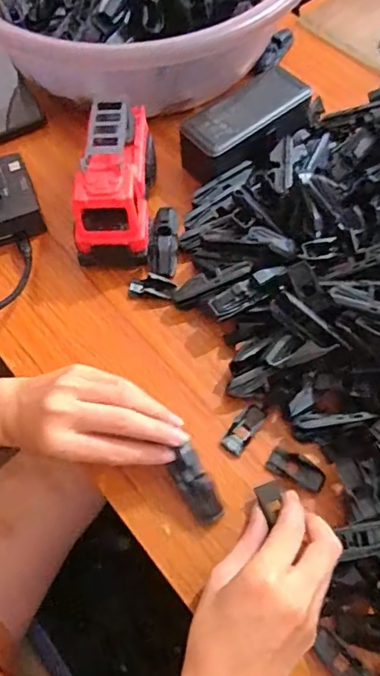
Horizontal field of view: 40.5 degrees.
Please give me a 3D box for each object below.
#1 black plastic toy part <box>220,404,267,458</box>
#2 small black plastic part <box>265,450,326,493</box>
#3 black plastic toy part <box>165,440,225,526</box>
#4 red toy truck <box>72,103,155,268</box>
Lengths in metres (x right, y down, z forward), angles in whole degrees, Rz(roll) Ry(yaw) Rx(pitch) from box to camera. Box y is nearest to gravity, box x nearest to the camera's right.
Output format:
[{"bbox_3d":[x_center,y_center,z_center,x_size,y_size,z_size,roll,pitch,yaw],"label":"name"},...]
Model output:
[{"bbox_3d":[0.040,0.069,0.387,0.017,0.008,0.040,33,70,17],"label":"black plastic toy part"},{"bbox_3d":[0.079,0.096,0.377,0.043,0.008,0.017,27,69,15],"label":"small black plastic part"},{"bbox_3d":[0.004,0.103,0.359,0.023,0.013,0.057,-24,95,-8],"label":"black plastic toy part"},{"bbox_3d":[-0.064,-0.141,0.441,0.058,0.070,0.141,1,65,3],"label":"red toy truck"}]

